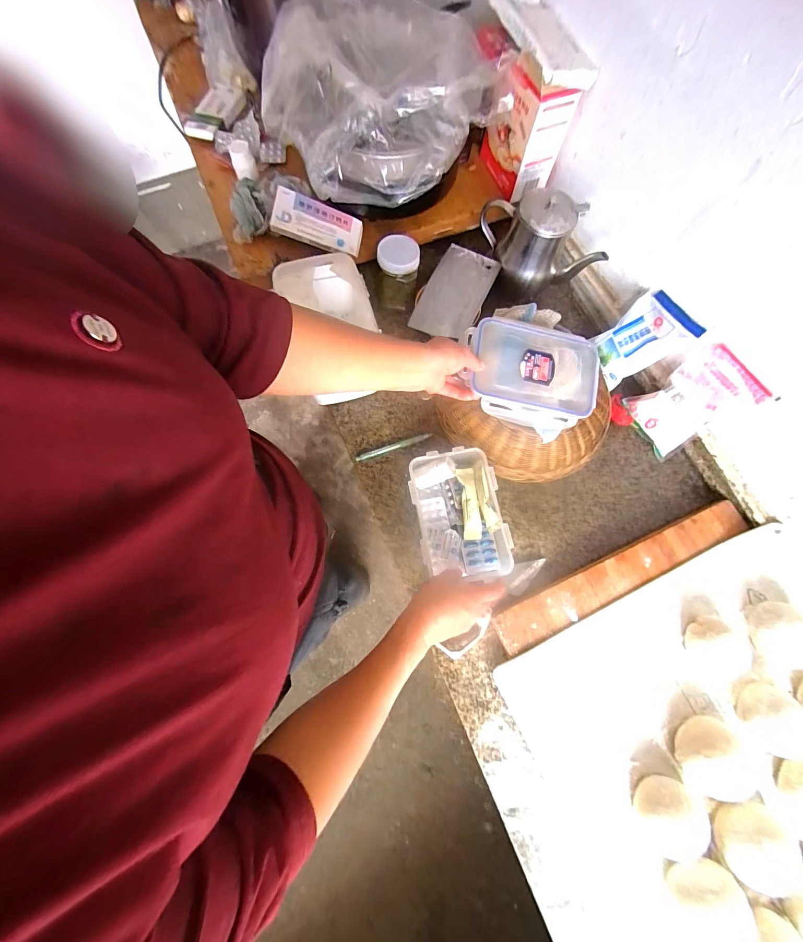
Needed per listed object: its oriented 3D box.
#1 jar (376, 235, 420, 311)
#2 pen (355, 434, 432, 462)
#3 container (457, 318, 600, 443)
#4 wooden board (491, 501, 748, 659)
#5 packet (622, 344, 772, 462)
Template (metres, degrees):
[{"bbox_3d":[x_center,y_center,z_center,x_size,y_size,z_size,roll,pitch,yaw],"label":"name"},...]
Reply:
[{"bbox_3d":[-0.007,-0.348,0.611,0.071,0.112,0.063,4,74,1],"label":"jar"},{"bbox_3d":[-0.013,-0.041,0.583,0.133,0.009,0.013,-19,108,-9],"label":"pen"},{"bbox_3d":[0.196,-0.143,0.514,0.199,0.049,0.158,9,74,2],"label":"container"},{"bbox_3d":[0.336,0.152,0.527,0.432,0.022,0.063,-24,75,-7],"label":"wooden board"},{"bbox_3d":[0.461,-0.107,0.552,0.024,0.156,0.116,-21,76,-42],"label":"packet"}]

